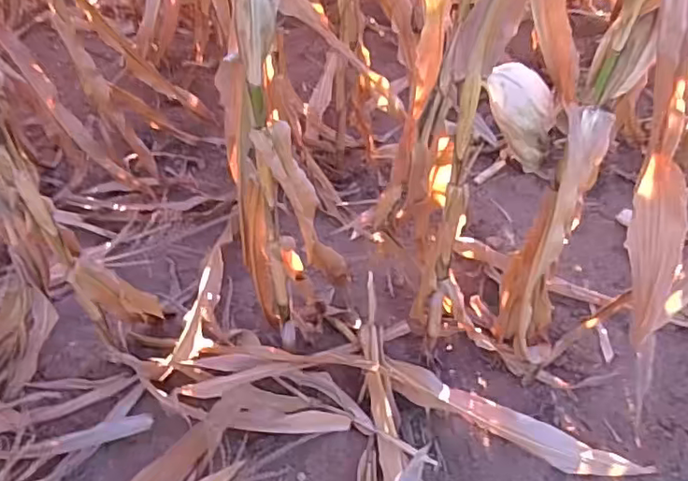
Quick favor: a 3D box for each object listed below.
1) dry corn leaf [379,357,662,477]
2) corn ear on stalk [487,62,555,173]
[{"bbox_3d":[0.344,0.382,1.221,0.573,0.058,0.088,19,49,19],"label":"dry corn leaf"},{"bbox_3d":[0.292,-0.193,0.911,0.098,0.218,0.056,-15,46,23],"label":"corn ear on stalk"}]

